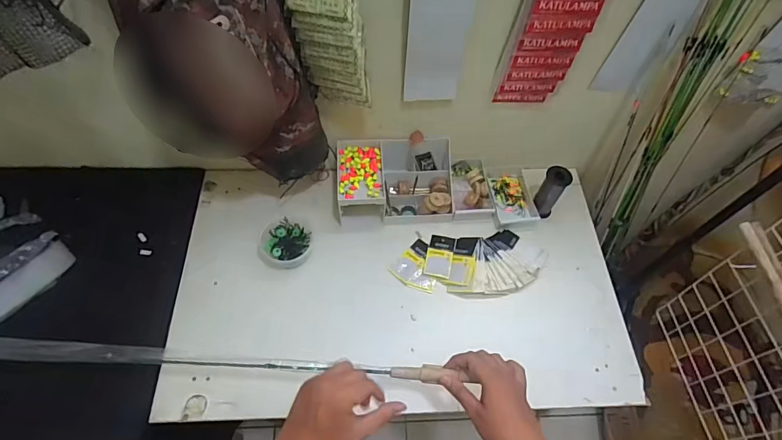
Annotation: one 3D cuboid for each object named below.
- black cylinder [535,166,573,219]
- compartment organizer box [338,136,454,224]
[{"bbox_3d":[0.316,-0.054,0.855,0.045,0.117,0.051,32,63,16],"label":"black cylinder"},{"bbox_3d":[0.010,-0.080,0.869,0.225,0.088,0.148,-2,59,-3],"label":"compartment organizer box"}]

